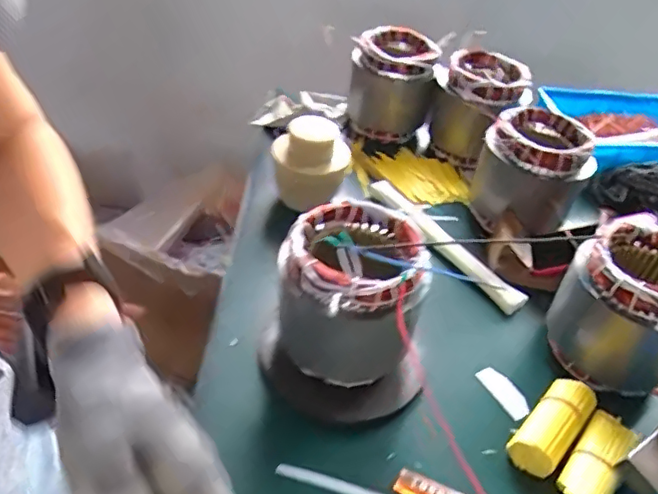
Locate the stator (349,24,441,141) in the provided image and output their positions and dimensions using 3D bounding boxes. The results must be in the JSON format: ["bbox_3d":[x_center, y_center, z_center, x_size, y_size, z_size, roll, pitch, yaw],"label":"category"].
[{"bbox_3d":[0.113,-0.290,1.009,0.137,0.155,0.137,16,42,9],"label":"stator"}]

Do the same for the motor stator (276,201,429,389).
[{"bbox_3d":[0.020,0.059,0.622,0.148,0.201,0.150,4,42,-4],"label":"motor stator"}]

